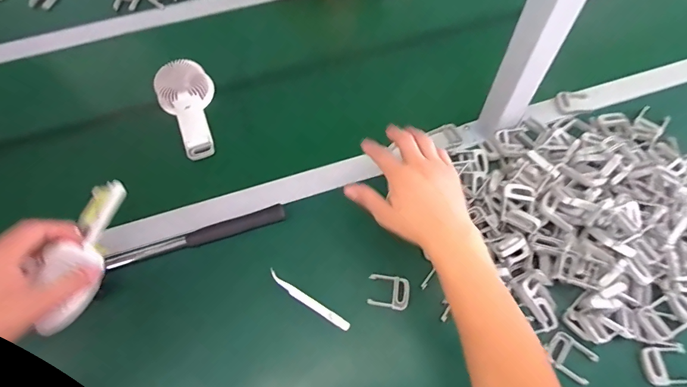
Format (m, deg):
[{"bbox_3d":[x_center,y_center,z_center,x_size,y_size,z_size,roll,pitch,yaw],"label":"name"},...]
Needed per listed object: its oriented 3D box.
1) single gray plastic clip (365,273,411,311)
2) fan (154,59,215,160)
[{"bbox_3d":[0.056,0.122,0.501,0.051,0.012,0.040,9,62,7],"label":"single gray plastic clip"},{"bbox_3d":[-0.240,-0.132,0.634,0.083,0.029,0.172,-19,75,-8],"label":"fan"}]

